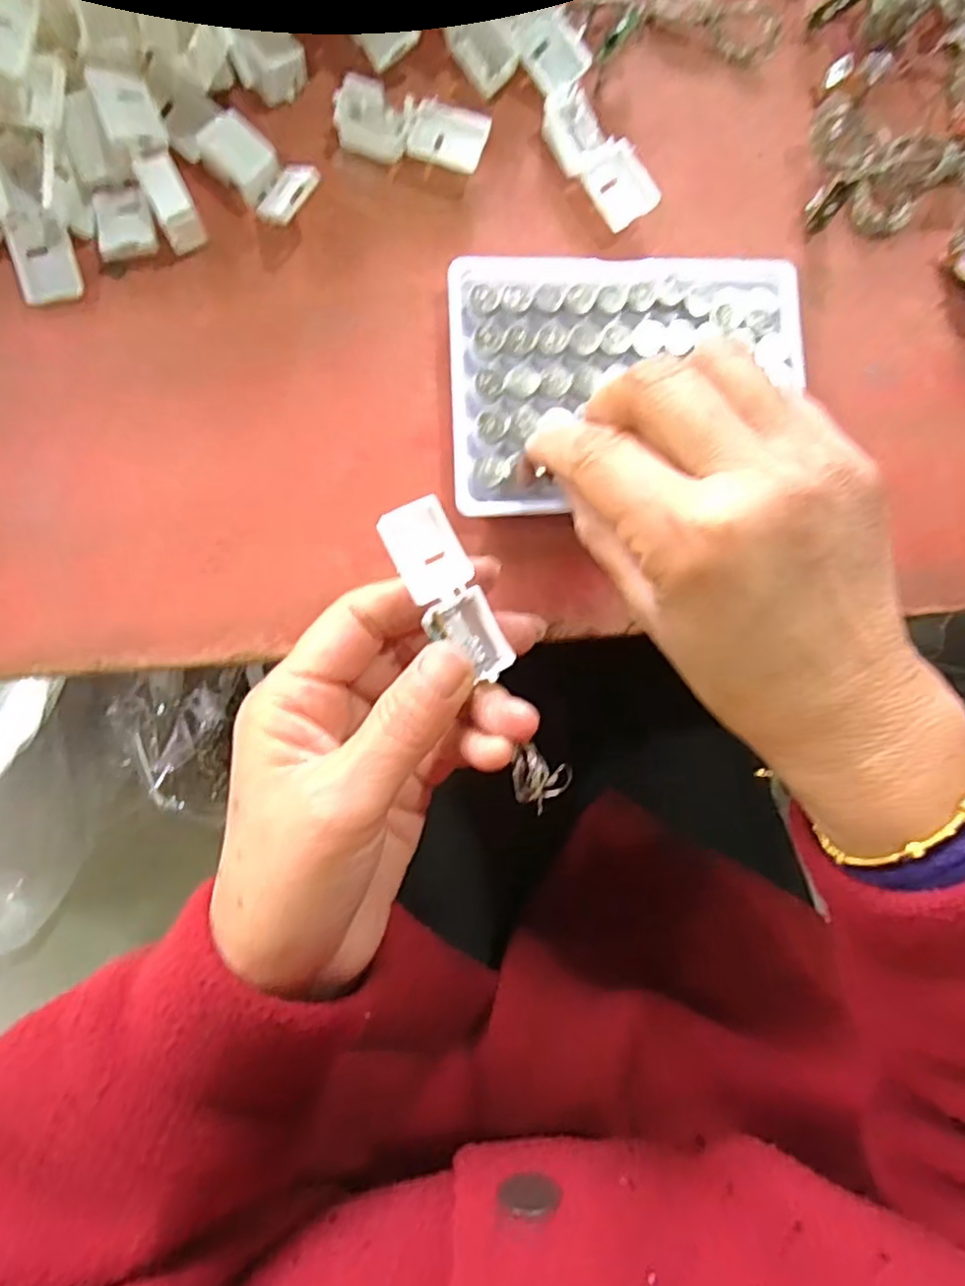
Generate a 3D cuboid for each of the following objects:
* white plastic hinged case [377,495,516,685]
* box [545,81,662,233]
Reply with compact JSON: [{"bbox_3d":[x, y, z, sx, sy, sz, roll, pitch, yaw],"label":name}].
[{"bbox_3d":[-0.009,-0.015,0.196,0.020,0.008,0.055,-30,98,-2],"label":"white plastic hinged case"},{"bbox_3d":[0.044,-0.184,0.250,0.021,0.009,0.055,-35,89,-5],"label":"box"}]

